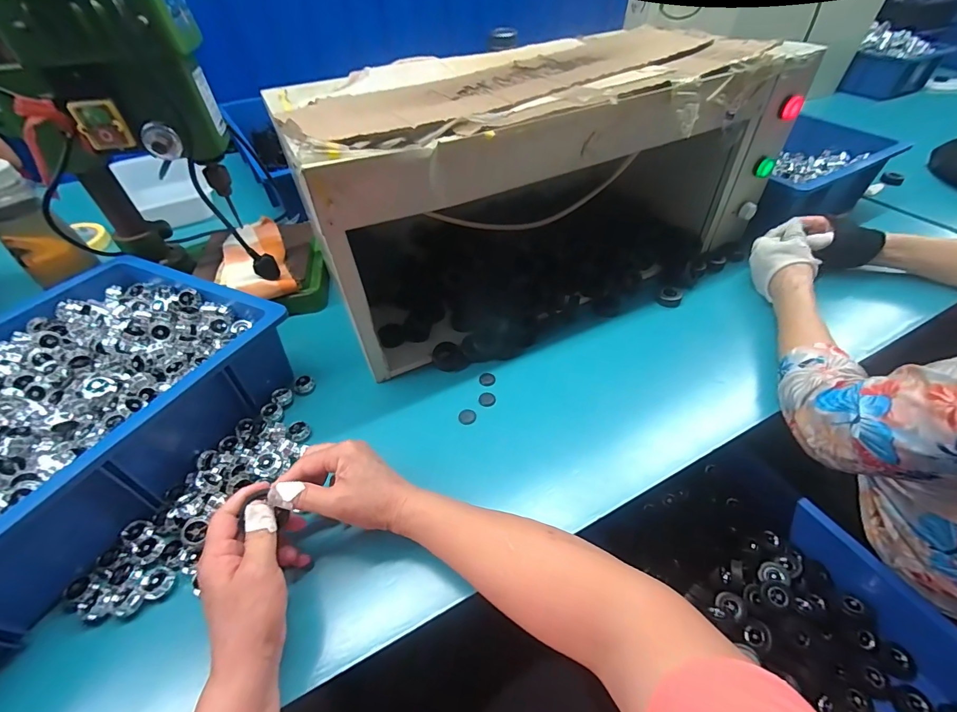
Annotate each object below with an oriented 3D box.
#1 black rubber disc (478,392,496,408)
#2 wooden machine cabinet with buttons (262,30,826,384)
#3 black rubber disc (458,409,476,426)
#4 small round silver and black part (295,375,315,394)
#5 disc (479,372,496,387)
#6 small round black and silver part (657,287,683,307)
[{"bbox_3d":[0.011,0.054,0.509,0.021,0.004,0.021,0,48,0],"label":"black rubber disc"},{"bbox_3d":[0.092,-0.268,0.607,0.665,0.279,0.335,-23,52,-19],"label":"wooden machine cabinet with buttons"},{"bbox_3d":[-0.013,0.073,0.491,0.021,0.006,0.020,0,48,0],"label":"black rubber disc"},{"bbox_3d":[-0.226,0.037,0.532,0.023,0.016,0.018,-30,54,-24],"label":"small round silver and black part"},{"bbox_3d":[0.012,0.031,0.535,0.021,0.007,0.018,2,48,2],"label":"disc"},{"bbox_3d":[0.294,-0.090,0.626,0.032,0.016,0.032,0,48,0],"label":"small round black and silver part"}]

